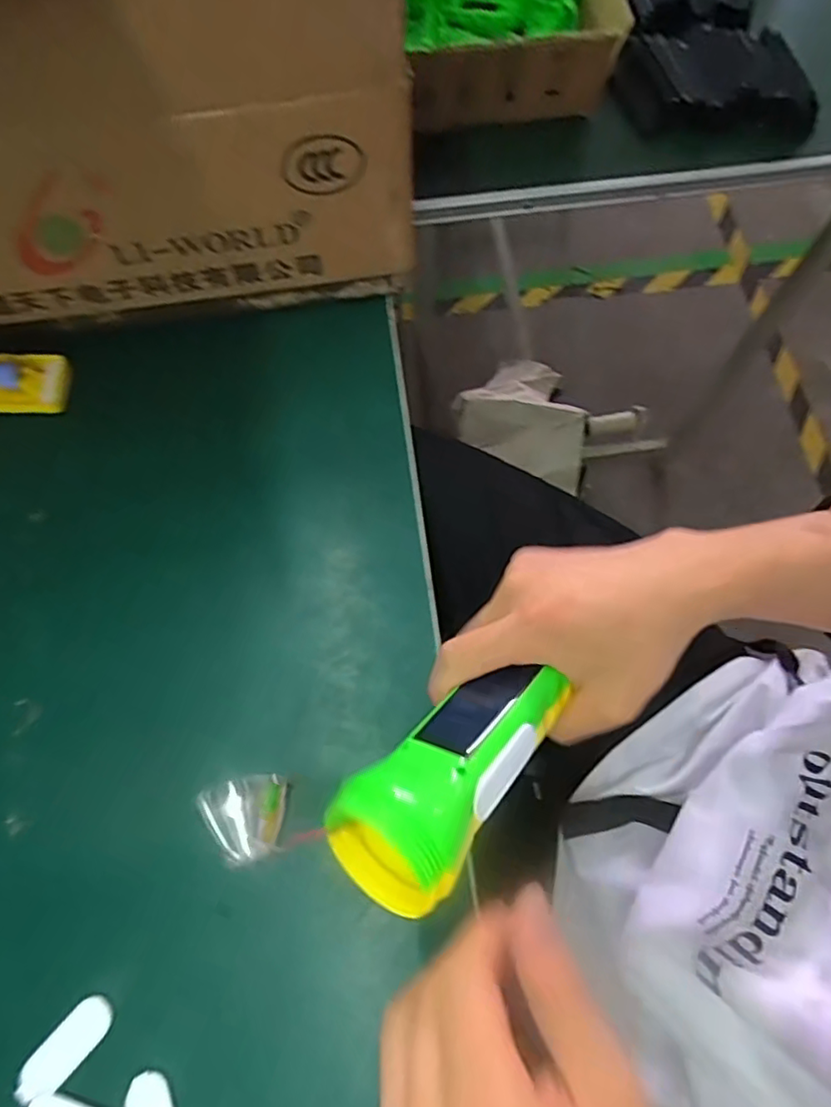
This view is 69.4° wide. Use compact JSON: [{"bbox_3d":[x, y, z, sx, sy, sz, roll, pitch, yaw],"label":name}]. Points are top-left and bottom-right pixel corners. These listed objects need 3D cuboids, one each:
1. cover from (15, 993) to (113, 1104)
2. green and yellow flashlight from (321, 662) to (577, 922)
[{"bbox_3d":[-0.173,0.244,0.296,0.021,0.004,0.049,42,77,14],"label":"cover"},{"bbox_3d":[0.019,0.086,0.252,0.048,0.038,0.117,43,49,14],"label":"green and yellow flashlight"}]

